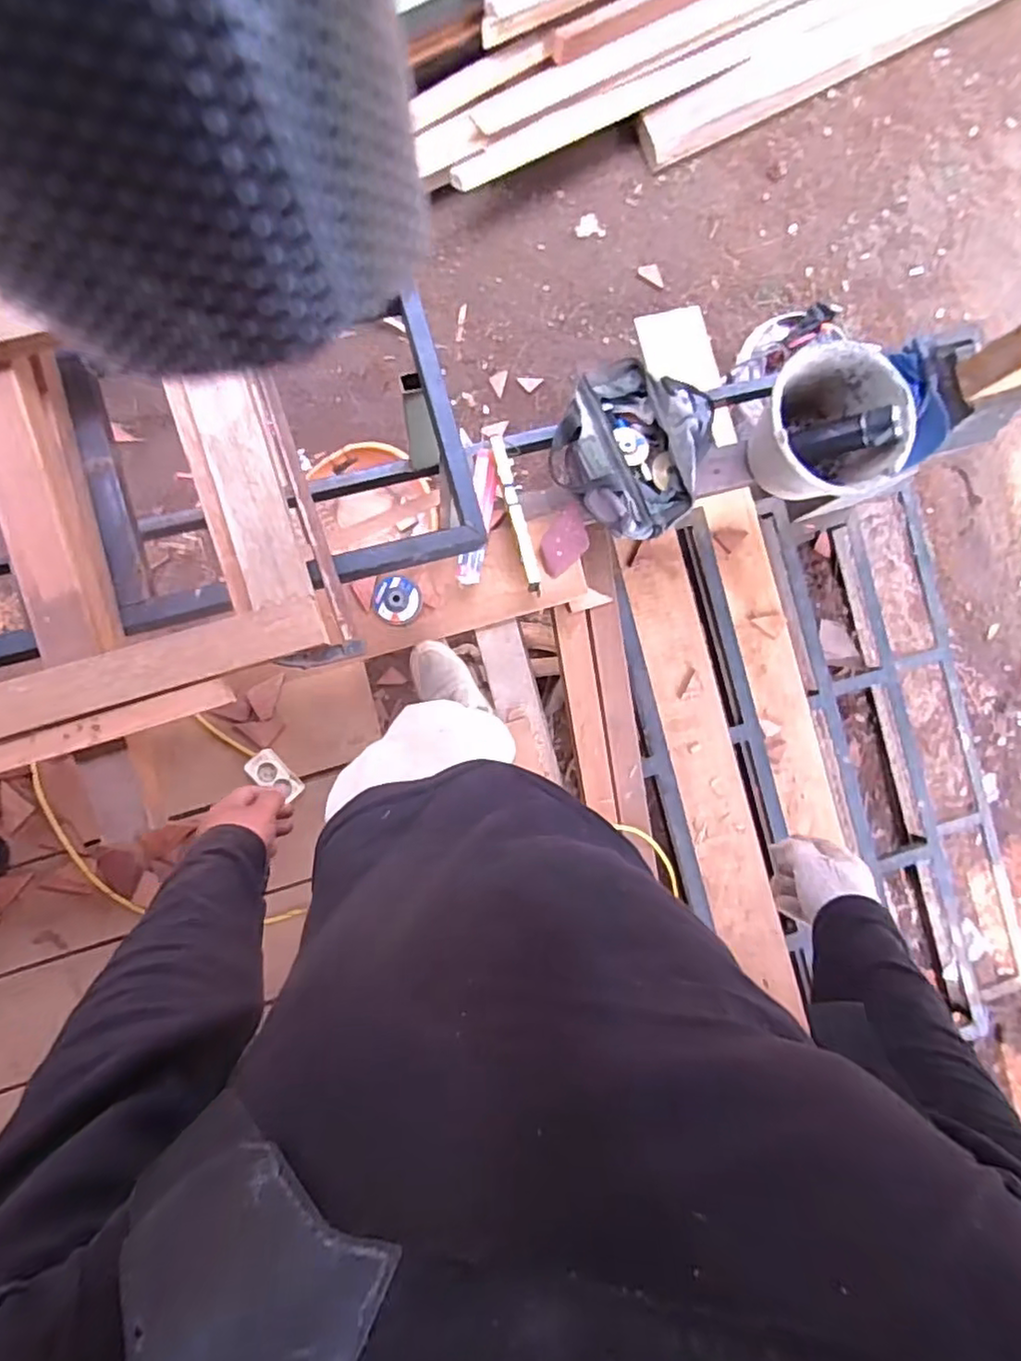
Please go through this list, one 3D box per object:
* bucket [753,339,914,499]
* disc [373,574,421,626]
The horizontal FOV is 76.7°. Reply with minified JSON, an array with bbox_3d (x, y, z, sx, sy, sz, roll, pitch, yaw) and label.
[{"bbox_3d":[0.605,-0.489,1.264,0.252,0.179,0.277,0,88,-6],"label":"bucket"},{"bbox_3d":[-0.224,-0.158,1.276,0.091,0.008,0.096,-1,101,-4],"label":"disc"}]

